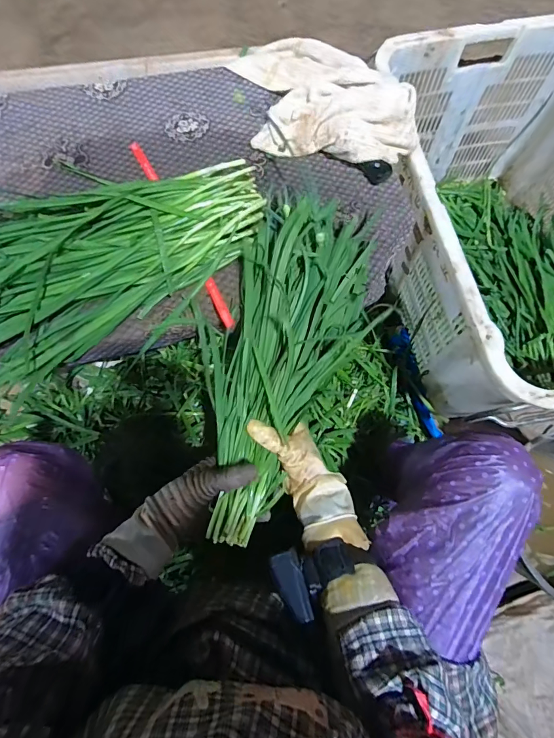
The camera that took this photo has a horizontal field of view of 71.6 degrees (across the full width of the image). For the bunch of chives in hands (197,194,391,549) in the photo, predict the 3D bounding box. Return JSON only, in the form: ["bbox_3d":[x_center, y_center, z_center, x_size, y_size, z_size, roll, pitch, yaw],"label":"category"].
[{"bbox_3d":[0.007,-0.022,0.486,0.182,0.113,0.439,19,80,5],"label":"bunch of chives in hands"}]

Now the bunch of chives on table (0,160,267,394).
[{"bbox_3d":[-0.256,-0.140,0.488,0.500,0.070,0.245,-23,74,-8],"label":"bunch of chives on table"}]

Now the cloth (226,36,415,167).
[{"bbox_3d":[0.071,-0.425,0.588,0.301,0.052,0.234,10,73,2],"label":"cloth"}]

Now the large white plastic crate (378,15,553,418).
[{"bbox_3d":[0.443,-0.251,0.735,0.486,0.318,0.685,-9,73,-4],"label":"large white plastic crate"}]

